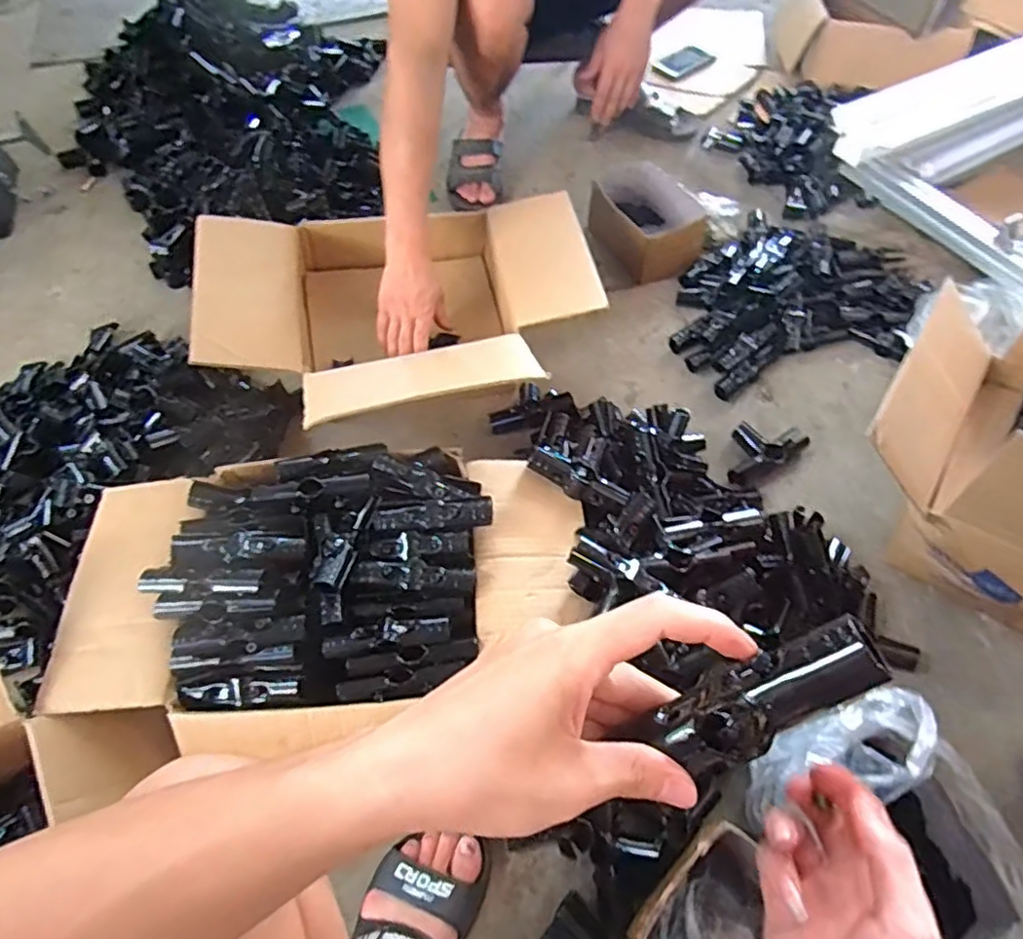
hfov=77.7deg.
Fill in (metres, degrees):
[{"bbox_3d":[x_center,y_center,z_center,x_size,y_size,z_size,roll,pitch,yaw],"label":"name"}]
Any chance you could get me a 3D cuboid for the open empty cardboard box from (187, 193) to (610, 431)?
[{"bbox_3d":[-0.148,-0.221,0.935,0.555,0.170,0.395,-15,58,-9],"label":"open empty cardboard box"}]

